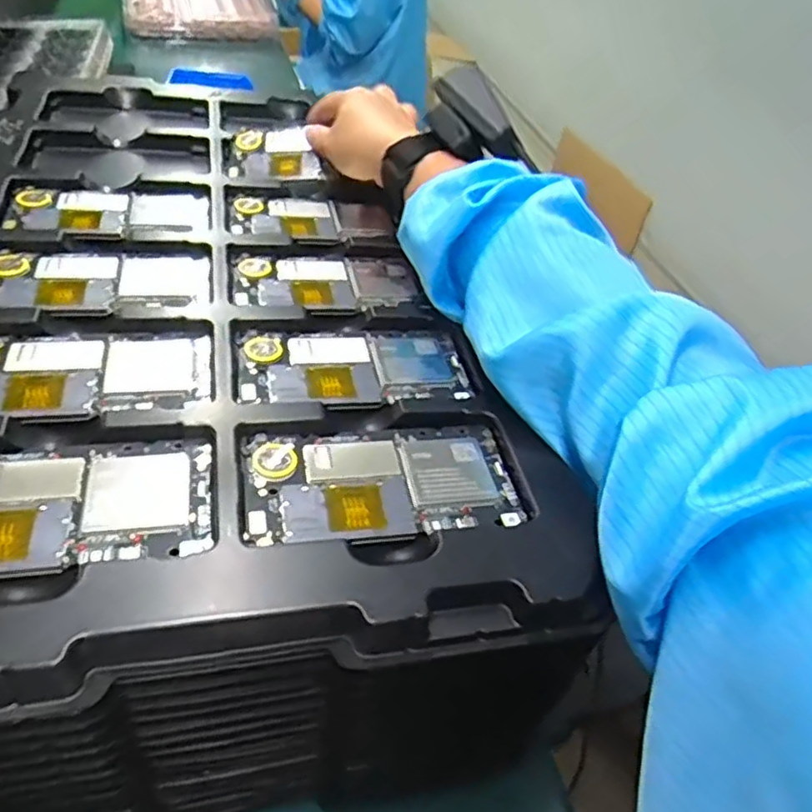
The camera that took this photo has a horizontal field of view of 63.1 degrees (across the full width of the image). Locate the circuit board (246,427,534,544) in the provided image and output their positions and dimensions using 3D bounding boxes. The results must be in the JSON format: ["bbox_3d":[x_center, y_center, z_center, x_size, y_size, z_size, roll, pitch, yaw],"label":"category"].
[{"bbox_3d":[-0.010,0.035,0.309,0.124,0.005,0.062,-2,43,-15],"label":"circuit board"}]

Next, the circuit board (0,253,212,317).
[{"bbox_3d":[-0.178,-0.072,0.384,0.122,0.010,0.061,-8,46,-14],"label":"circuit board"}]

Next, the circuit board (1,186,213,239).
[{"bbox_3d":[-0.194,-0.128,0.438,0.124,0.008,0.059,-5,45,-11],"label":"circuit board"}]

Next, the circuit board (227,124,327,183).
[{"bbox_3d":[-0.106,-0.201,0.526,0.073,0.011,0.069,-9,61,0],"label":"circuit board"}]

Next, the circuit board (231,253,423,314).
[{"bbox_3d":[-0.050,-0.079,0.416,0.112,0.005,0.064,-7,45,-12],"label":"circuit board"}]

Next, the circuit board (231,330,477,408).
[{"bbox_3d":[-0.028,-0.022,0.365,0.125,0.014,0.068,-8,45,-13],"label":"circuit board"}]

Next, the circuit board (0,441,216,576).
[{"bbox_3d":[-0.145,0.040,0.271,0.123,0.011,0.066,-6,45,-11],"label":"circuit board"}]

